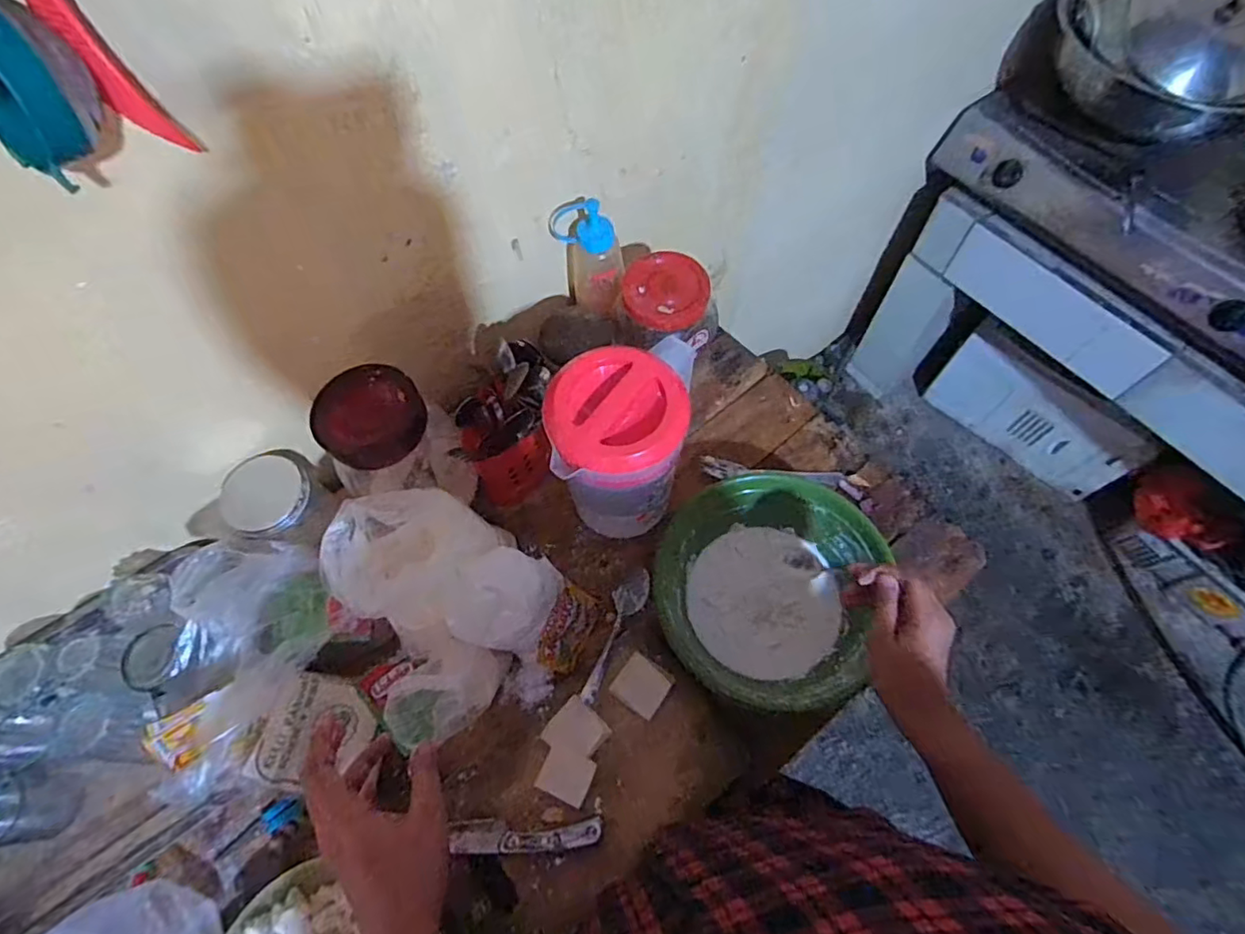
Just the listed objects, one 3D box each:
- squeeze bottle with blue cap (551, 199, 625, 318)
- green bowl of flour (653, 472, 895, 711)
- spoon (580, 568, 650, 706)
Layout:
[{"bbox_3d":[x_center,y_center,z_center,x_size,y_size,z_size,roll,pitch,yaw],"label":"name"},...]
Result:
[{"bbox_3d":[-0.039,-0.255,0.727,0.074,0.134,0.049,-11,37,-4],"label":"squeeze bottle with blue cap"},{"bbox_3d":[0.149,0.132,0.646,0.210,0.091,0.234,19,66,10],"label":"green bowl of flour"},{"bbox_3d":[-0.012,0.181,0.652,0.035,0.019,0.152,25,67,13],"label":"spoon"}]

